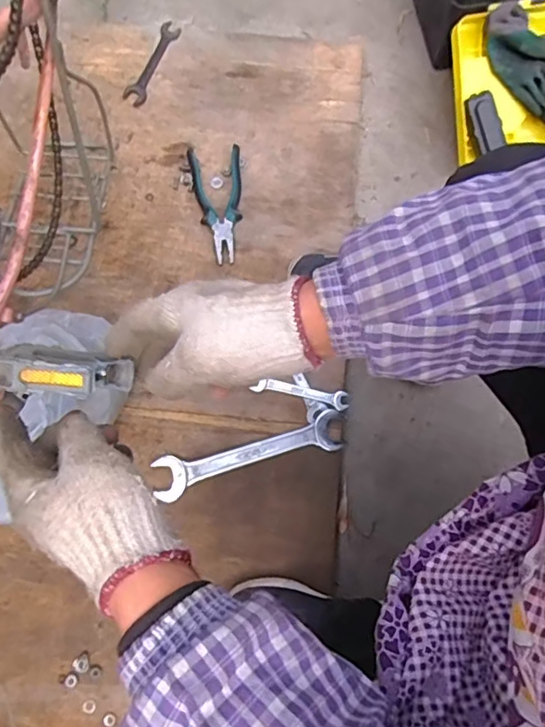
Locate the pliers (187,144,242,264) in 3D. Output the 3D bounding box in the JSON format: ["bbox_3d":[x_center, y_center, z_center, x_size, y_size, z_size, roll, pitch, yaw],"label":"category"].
[{"bbox_3d":[-0.086,-0.254,0.871,0.080,0.025,0.190,-6,76,-2],"label":"pliers"}]

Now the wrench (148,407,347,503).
[{"bbox_3d":[-0.034,0.129,0.791,0.270,0.010,0.058,-17,77,-4],"label":"wrench"}]

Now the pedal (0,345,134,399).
[{"bbox_3d":[-0.152,0.007,0.400,0.088,0.044,0.043,7,76,2],"label":"pedal"}]

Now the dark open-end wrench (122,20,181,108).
[{"bbox_3d":[-0.201,-0.516,0.935,0.035,0.012,0.181,22,77,5],"label":"dark open-end wrench"}]

